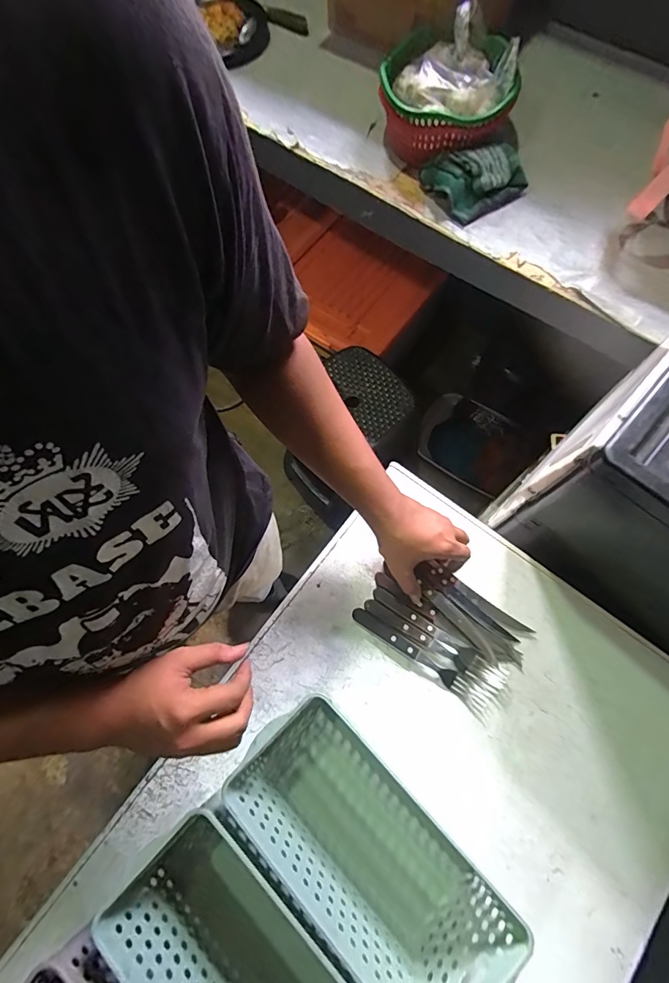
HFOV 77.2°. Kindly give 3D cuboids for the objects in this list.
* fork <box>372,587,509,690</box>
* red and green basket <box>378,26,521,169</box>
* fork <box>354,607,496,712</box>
[{"bbox_3d":[0.133,0.186,0.537,0.193,0.014,0.024,32,74,9],"label":"fork"},{"bbox_3d":[0.195,-0.692,0.739,0.220,0.101,0.207,0,73,1],"label":"red and green basket"},{"bbox_3d":[0.108,0.209,0.532,0.195,0.013,0.023,33,75,9],"label":"fork"}]

